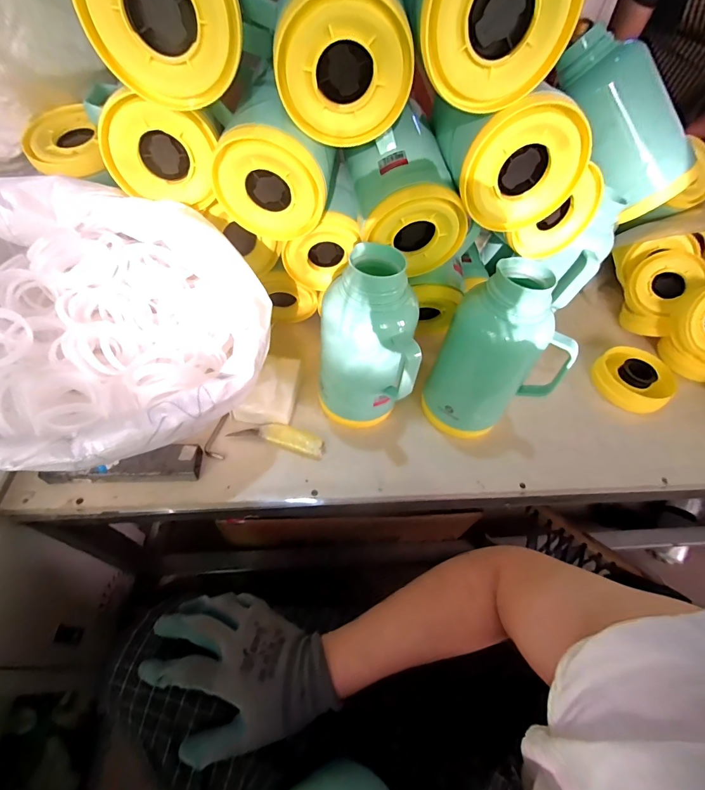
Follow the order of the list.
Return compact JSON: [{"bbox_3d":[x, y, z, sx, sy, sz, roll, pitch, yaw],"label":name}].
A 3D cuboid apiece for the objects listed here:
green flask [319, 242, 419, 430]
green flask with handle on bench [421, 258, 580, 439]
[{"bbox_3d":[0.025,-0.056,0.522,0.134,0.265,0.096,18,55,8],"label":"green flask"},{"bbox_3d":[0.200,-0.038,0.532,0.109,0.263,0.149,-30,62,-24],"label":"green flask with handle on bench"}]

